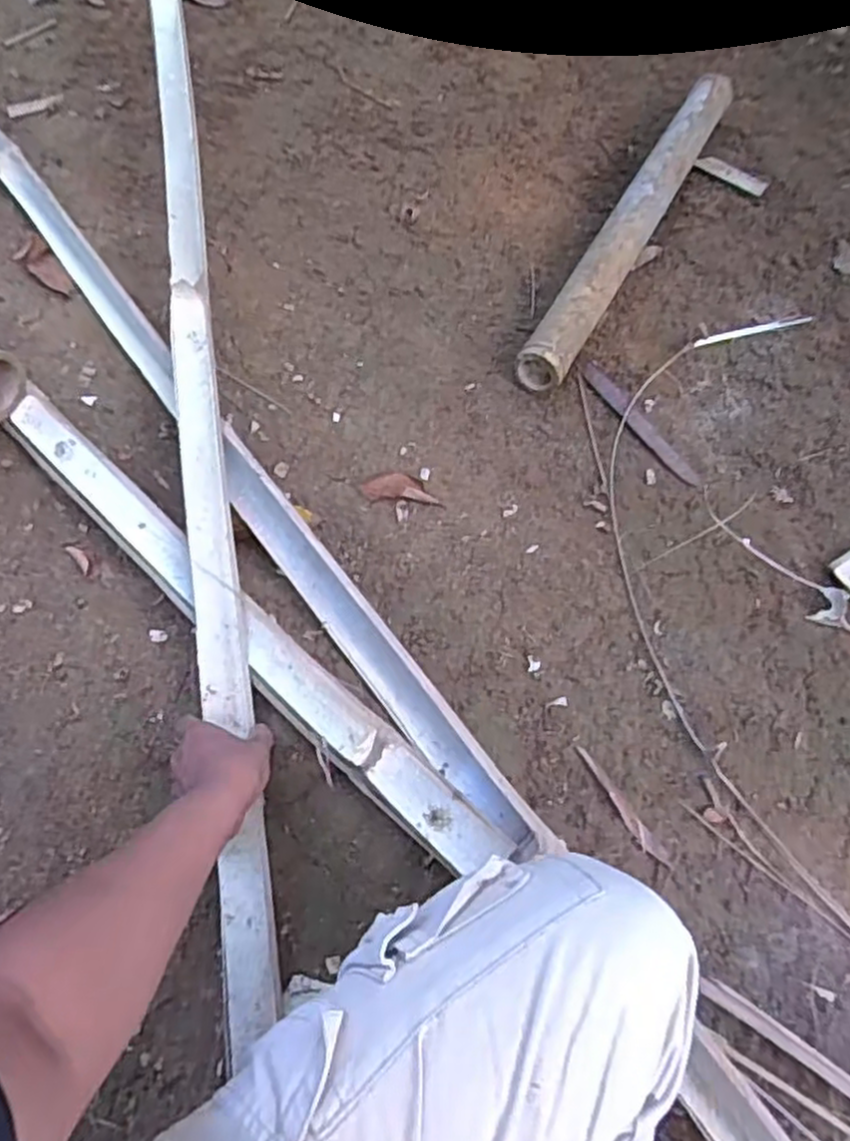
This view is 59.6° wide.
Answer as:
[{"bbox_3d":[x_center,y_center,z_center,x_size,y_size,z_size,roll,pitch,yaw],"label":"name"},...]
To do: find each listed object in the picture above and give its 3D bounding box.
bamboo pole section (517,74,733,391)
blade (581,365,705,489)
[{"bbox_3d":[0.264,-0.444,0.946,0.060,0.064,0.567,26,70,14],"label":"bamboo pole section"},{"bbox_3d":[0.242,-0.170,0.847,0.024,0.008,0.198,-28,67,-9],"label":"blade"}]

